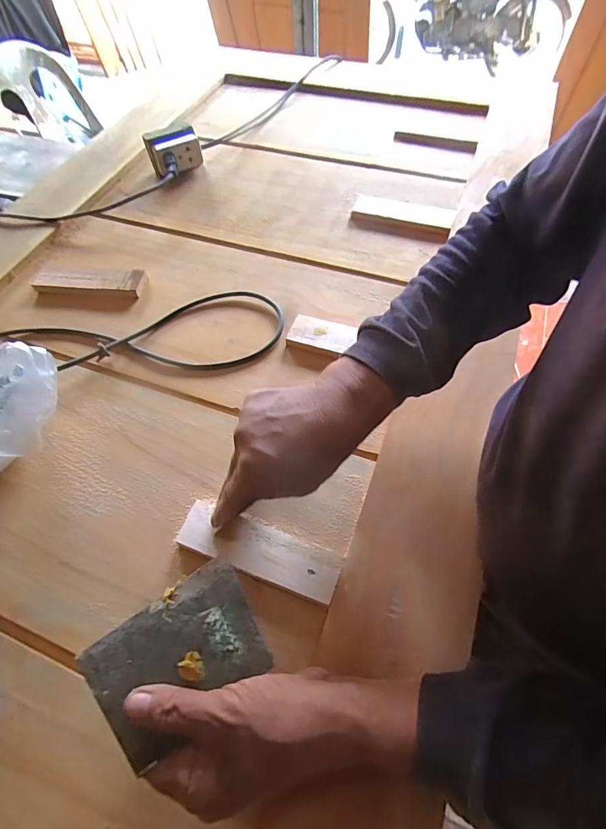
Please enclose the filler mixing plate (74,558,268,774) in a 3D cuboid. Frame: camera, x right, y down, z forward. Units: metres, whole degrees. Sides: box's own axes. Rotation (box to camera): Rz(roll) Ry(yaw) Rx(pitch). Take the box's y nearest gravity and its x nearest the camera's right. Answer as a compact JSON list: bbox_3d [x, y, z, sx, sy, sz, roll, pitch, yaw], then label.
[{"bbox_3d":[-0.088,0.169,0.292,0.116,0.004,0.085,-32,57,-17],"label":"filler mixing plate"}]

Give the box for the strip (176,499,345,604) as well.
[{"bbox_3d":[-0.040,0.121,0.371,0.148,0.006,0.043,17,61,12],"label":"strip"}]

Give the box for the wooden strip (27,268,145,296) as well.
[{"bbox_3d":[-0.302,-0.189,0.582,0.153,0.020,0.045,1,58,6],"label":"wooden strip"}]

